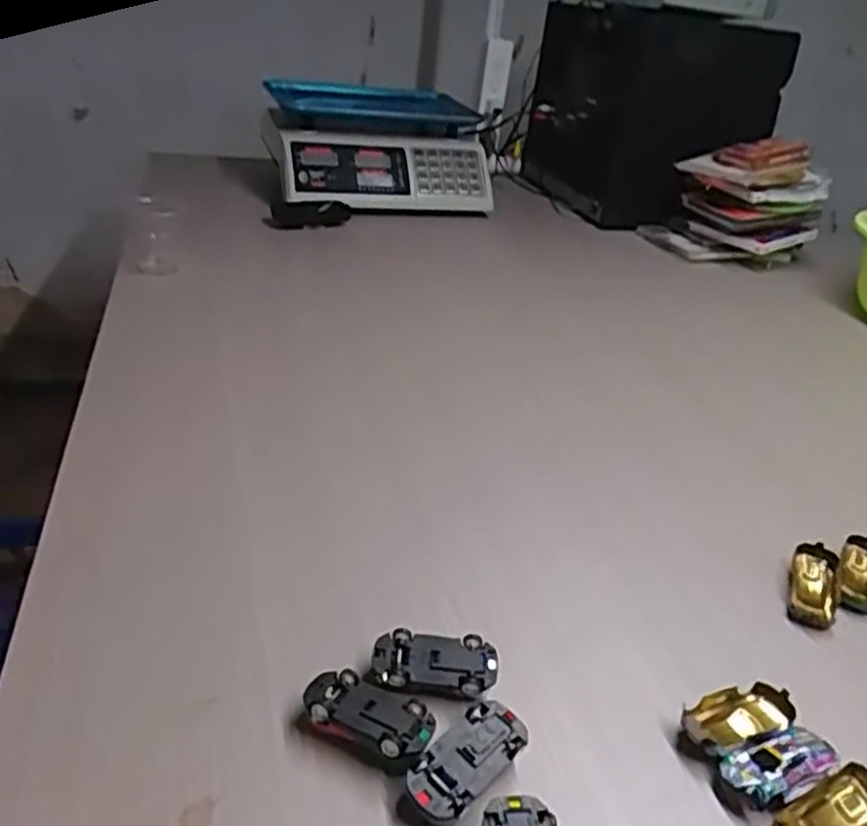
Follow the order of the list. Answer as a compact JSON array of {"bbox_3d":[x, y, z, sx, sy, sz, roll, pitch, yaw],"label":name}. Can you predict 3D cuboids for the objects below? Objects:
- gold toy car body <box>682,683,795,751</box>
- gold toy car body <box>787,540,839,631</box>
[{"bbox_3d":[0.161,0.161,0.388,0.062,0.021,0.032,-7,34,-21],"label":"gold toy car body"},{"bbox_3d":[0.253,0.114,0.491,0.029,0.017,0.068,18,33,17],"label":"gold toy car body"}]

